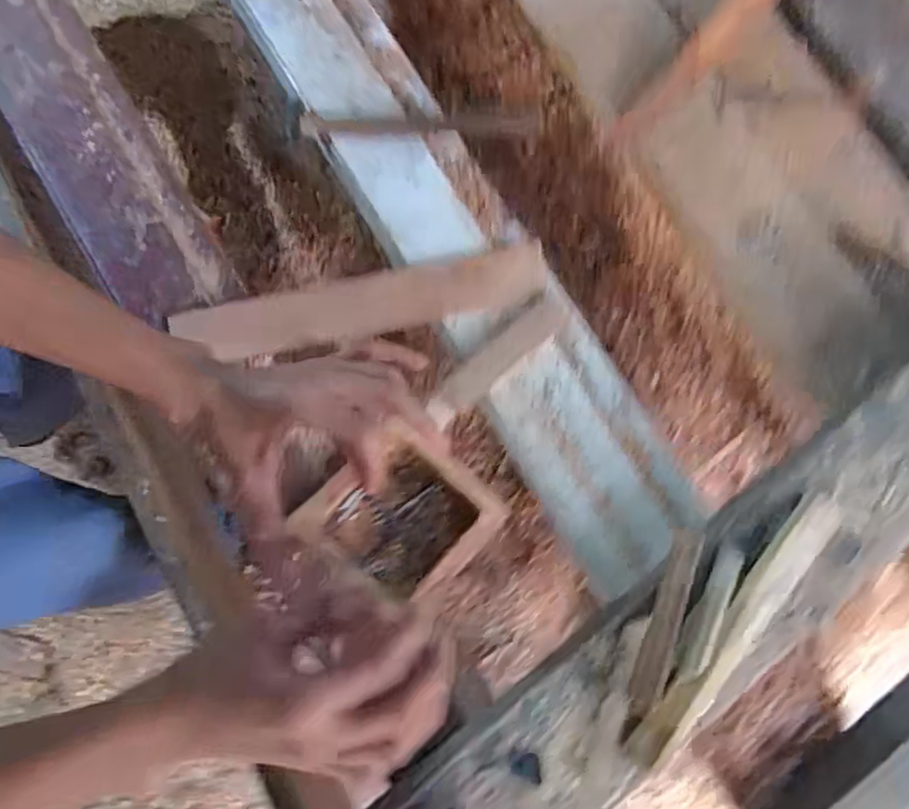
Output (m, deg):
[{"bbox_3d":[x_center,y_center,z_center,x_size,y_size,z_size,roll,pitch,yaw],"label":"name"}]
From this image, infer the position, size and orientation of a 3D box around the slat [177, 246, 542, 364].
[{"bbox_3d":[-0.097,-0.106,0.701,0.379,0.022,0.067,-12,80,-2],"label":"slat"}]

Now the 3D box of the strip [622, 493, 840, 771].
[{"bbox_3d":[0.240,0.191,0.567,0.032,0.016,0.269,39,82,7],"label":"strip"}]

